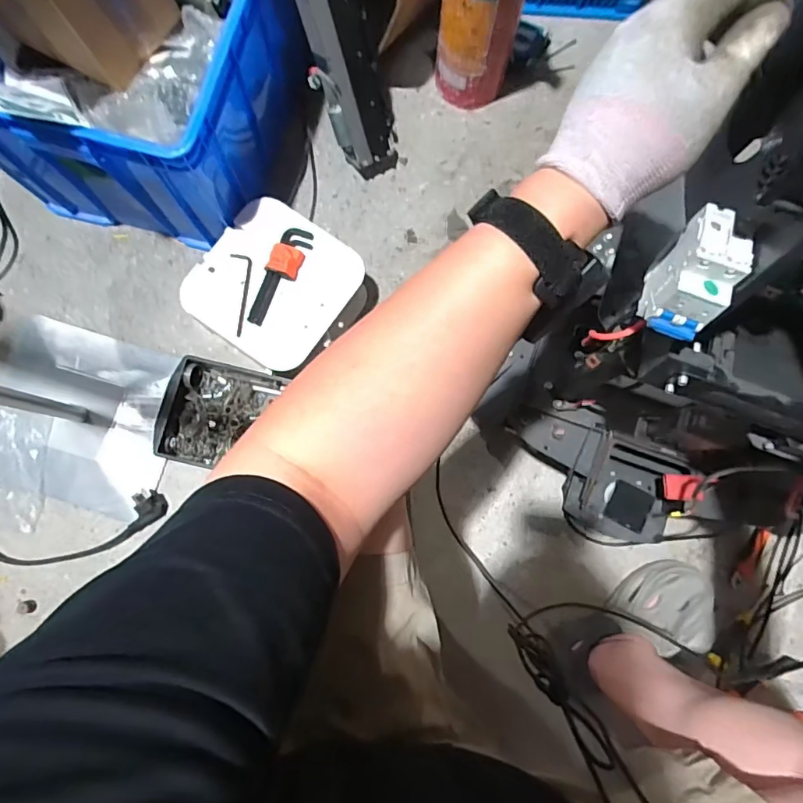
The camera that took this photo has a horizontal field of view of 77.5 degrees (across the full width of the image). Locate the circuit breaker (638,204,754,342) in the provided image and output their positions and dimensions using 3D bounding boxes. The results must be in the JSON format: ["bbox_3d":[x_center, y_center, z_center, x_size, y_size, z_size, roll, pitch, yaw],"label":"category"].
[{"bbox_3d":[0.211,-0.091,0.362,0.039,0.064,0.080,18,81,1],"label":"circuit breaker"}]

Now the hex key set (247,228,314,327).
[{"bbox_3d":[-0.199,-0.207,0.815,0.052,0.021,0.176,23,81,2],"label":"hex key set"}]

